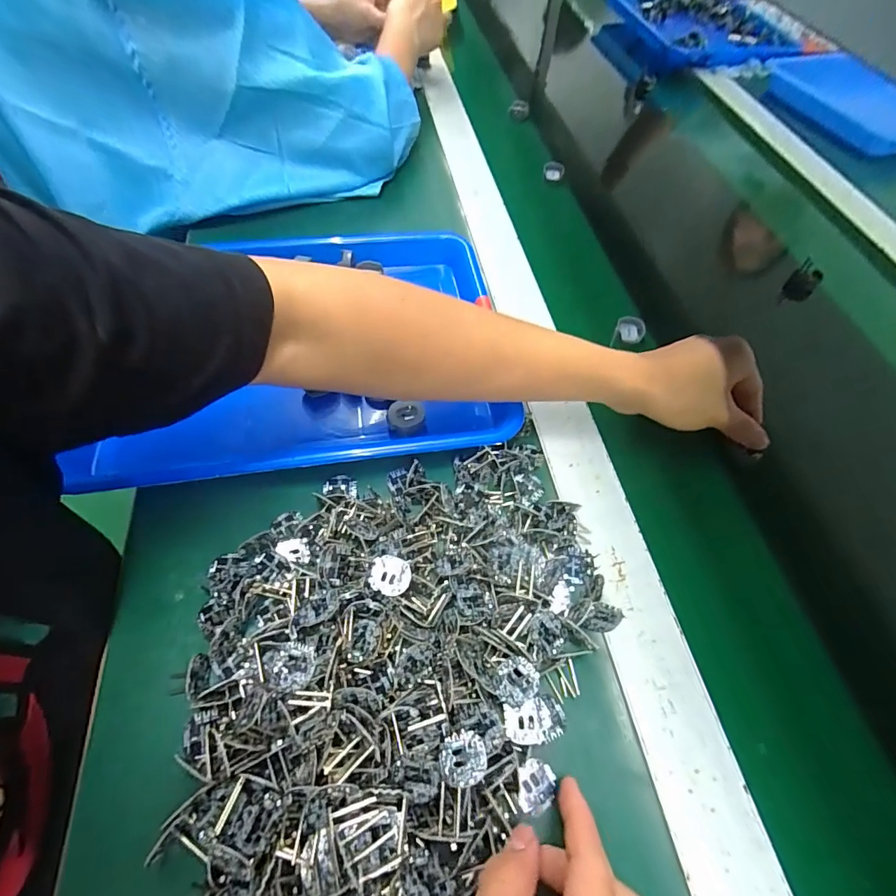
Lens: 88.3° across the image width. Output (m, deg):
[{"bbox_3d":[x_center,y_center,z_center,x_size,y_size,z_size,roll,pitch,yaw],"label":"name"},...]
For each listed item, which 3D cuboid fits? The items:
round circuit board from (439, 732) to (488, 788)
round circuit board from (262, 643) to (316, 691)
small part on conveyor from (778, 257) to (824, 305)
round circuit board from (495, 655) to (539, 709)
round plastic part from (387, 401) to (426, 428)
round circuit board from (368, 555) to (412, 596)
[{"bbox_3d":[0.007,0.152,0.226,0.022,0.004,0.024,-7,27,3],"label":"round circuit board"},{"bbox_3d":[-0.086,0.118,0.249,0.027,0.005,0.023,-1,57,-3],"label":"round circuit board"},{"bbox_3d":[0.383,-0.177,0.500,0.028,0.045,0.010,27,38,8],"label":"small part on conveyor"},{"bbox_3d":[0.038,0.127,0.251,0.024,0.005,0.021,-36,65,-23],"label":"round circuit board"},{"bbox_3d":[-0.032,-0.027,0.356,0.028,0.008,0.020,-6,58,-7],"label":"round plastic part"},{"bbox_3d":[-0.035,0.078,0.282,0.024,0.004,0.023,1,57,-2],"label":"round circuit board"}]

